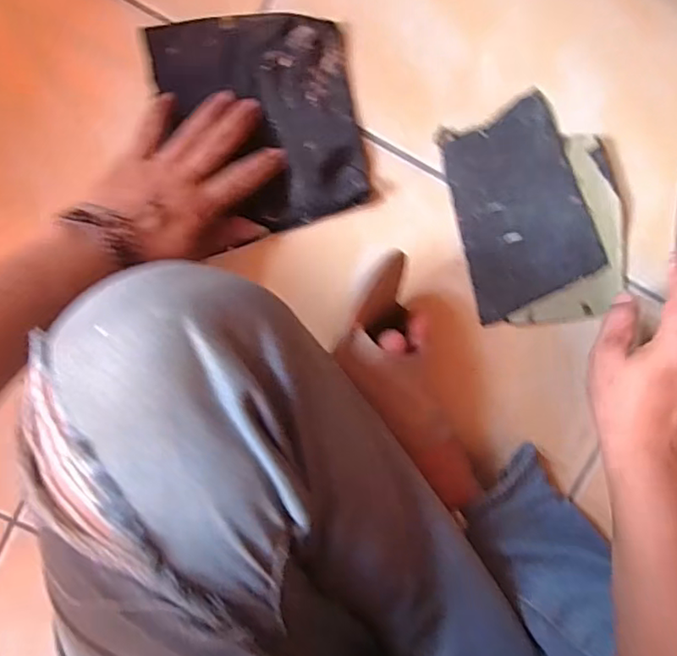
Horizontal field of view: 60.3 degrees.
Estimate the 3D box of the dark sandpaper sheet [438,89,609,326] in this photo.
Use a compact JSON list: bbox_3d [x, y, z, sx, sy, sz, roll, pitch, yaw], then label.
[{"bbox_3d":[0.138,-0.091,0.450,0.103,0.004,0.144,-24,98,1],"label":"dark sandpaper sheet"}]

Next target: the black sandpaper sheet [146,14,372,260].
[{"bbox_3d":[-0.054,-0.153,0.426,0.135,0.021,0.152,-12,98,-1],"label":"black sandpaper sheet"}]

